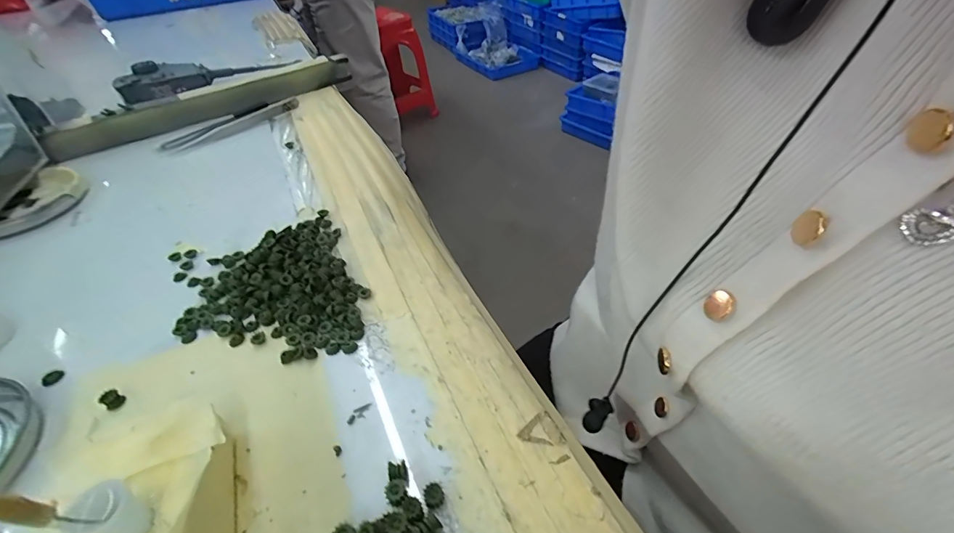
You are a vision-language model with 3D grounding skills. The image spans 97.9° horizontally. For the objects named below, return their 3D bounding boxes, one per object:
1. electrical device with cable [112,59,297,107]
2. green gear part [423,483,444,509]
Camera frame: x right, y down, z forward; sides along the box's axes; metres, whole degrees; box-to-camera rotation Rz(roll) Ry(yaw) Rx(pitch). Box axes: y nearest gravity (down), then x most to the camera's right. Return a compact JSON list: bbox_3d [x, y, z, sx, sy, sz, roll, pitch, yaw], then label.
[{"bbox_3d":[-0.294,-0.219,0.465,0.183,0.031,0.051,-27,49,-23],"label":"electrical device with cable"},{"bbox_3d":[-0.016,0.084,0.152,0.007,0.005,0.007,-1,44,1],"label":"green gear part"}]

